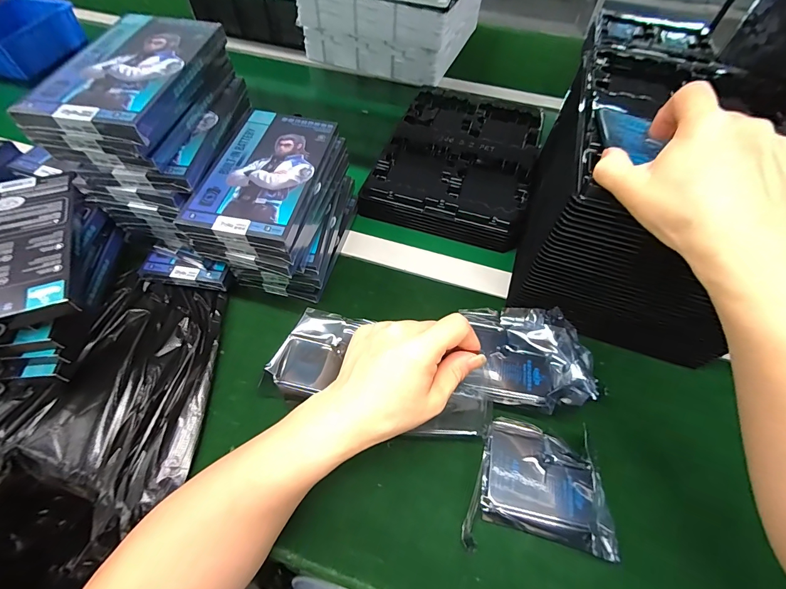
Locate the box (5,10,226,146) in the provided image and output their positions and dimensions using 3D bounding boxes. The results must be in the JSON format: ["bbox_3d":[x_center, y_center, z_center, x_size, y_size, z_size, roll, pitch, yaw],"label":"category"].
[{"bbox_3d":[-0.222,-0.191,0.302,0.097,0.023,0.165,8,57,3],"label":"box"}]

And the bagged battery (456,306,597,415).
[{"bbox_3d":[0.132,0.059,0.351,0.119,0.018,0.100,5,60,2],"label":"bagged battery"}]

